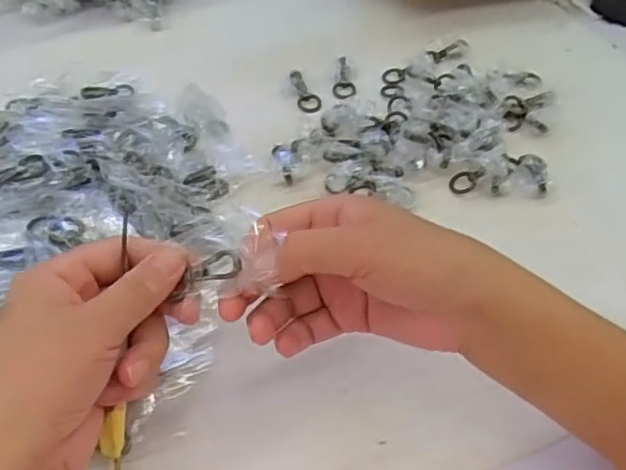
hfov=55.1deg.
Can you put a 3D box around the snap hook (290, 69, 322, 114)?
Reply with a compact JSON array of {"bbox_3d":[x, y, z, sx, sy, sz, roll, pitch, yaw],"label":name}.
[{"bbox_3d":[-0.009,-0.138,0.577,0.023,0.005,0.050,-18,71,-16],"label":"snap hook"}]

